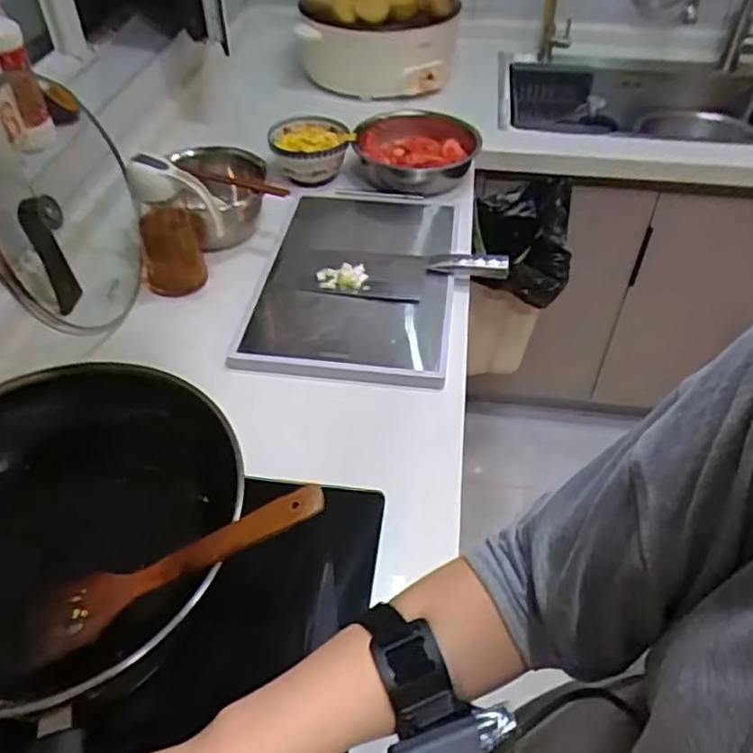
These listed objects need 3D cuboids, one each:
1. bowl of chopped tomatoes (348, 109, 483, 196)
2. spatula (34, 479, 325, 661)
[{"bbox_3d":[0.065,-0.389,1.121,0.199,0.082,0.223,18,48,17],"label":"bowl of chopped tomatoes"},{"bbox_3d":[-0.152,0.142,0.493,0.256,0.009,0.058,-27,45,11],"label":"spatula"}]

